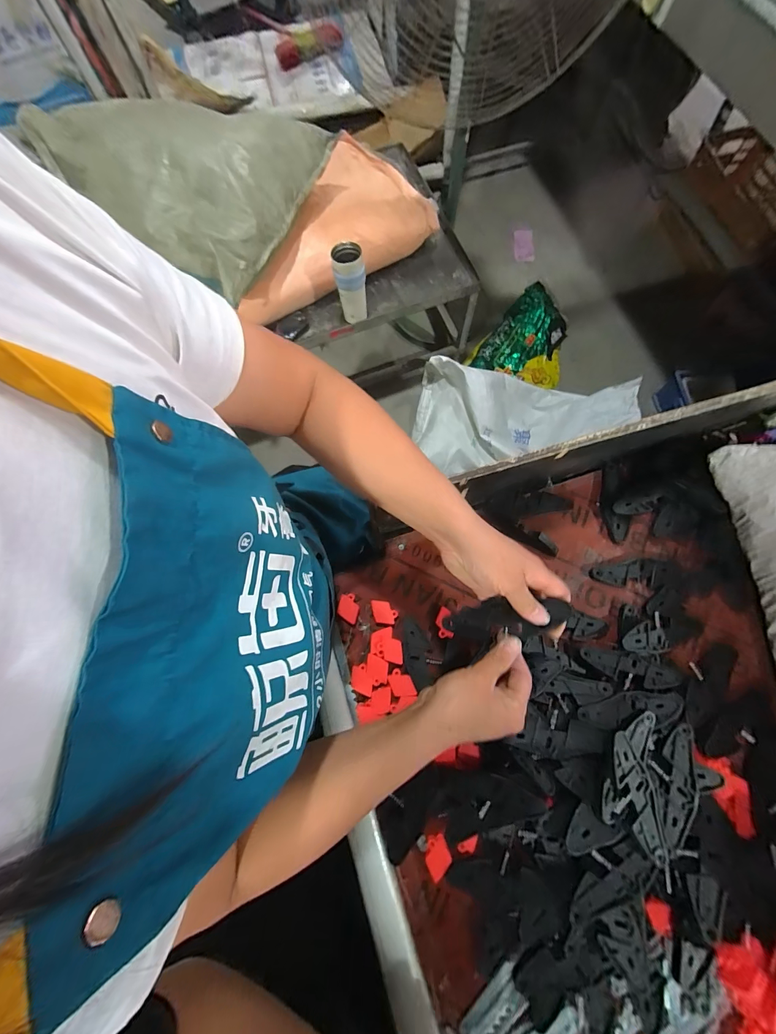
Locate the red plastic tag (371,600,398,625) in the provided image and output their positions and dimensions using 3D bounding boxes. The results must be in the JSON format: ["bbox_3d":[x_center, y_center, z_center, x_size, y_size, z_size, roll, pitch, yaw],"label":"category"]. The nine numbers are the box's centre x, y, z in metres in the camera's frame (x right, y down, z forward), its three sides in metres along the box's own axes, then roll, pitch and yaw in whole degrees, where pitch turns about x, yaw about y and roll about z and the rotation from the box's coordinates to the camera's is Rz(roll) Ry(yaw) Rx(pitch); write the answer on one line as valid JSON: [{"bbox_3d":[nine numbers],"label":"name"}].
[{"bbox_3d":[-0.006,0.137,0.504,0.038,0.005,0.031,6,75,4],"label":"red plastic tag"}]

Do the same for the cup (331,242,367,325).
[{"bbox_3d":[-0.107,-0.669,1.012,0.081,0.182,0.079,-1,74,2],"label":"cup"}]

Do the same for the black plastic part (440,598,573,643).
[{"bbox_3d":[0.118,0.103,0.352,0.120,0.021,0.037,-13,72,26],"label":"black plastic part"}]

